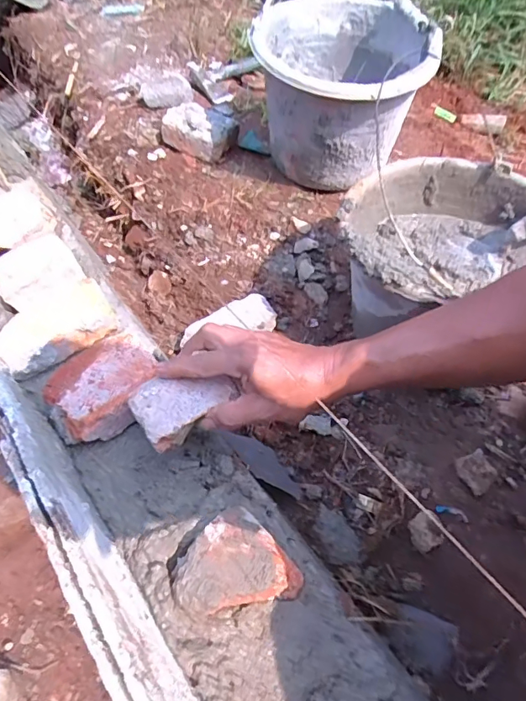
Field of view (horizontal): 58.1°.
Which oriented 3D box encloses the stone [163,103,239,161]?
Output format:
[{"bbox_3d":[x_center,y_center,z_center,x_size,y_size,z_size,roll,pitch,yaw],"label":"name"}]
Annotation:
[{"bbox_3d":[-0.110,-0.380,0.816,0.119,0.048,0.077,23,59,21],"label":"stone"}]

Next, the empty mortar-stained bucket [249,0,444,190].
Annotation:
[{"bbox_3d":[0.119,-0.384,0.724,0.244,0.189,0.277,7,55,11],"label":"empty mortar-stained bucket"}]

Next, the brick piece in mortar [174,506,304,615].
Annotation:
[{"bbox_3d":[-0.023,0.170,0.387,0.097,0.036,0.070,-11,49,-8],"label":"brick piece in mortar"}]

